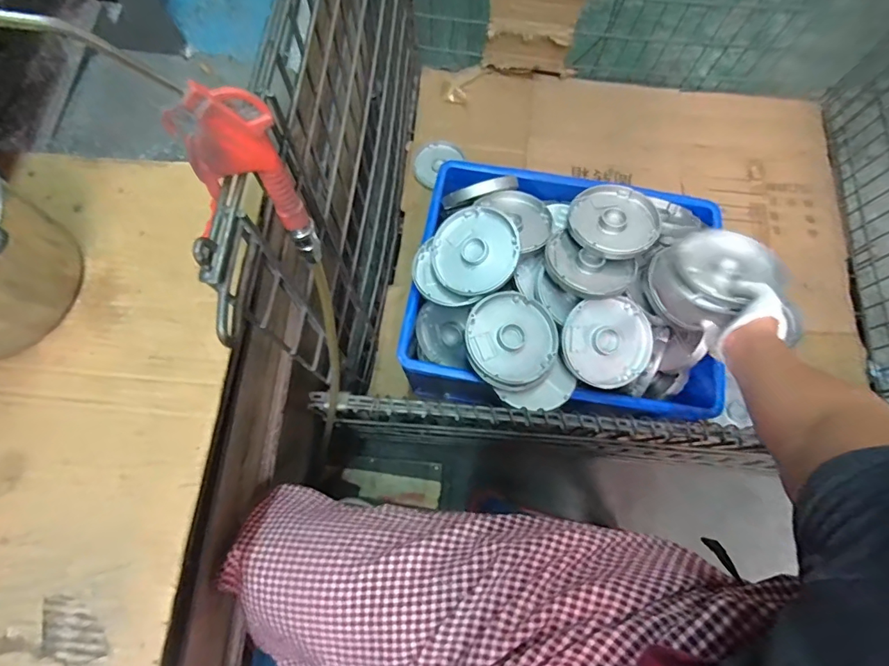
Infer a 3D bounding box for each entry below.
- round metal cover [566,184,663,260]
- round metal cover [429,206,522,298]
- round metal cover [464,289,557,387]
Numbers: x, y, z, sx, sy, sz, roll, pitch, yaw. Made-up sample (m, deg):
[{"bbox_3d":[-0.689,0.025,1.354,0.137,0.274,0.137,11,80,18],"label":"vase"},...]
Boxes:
[{"bbox_3d":[0.270,-0.182,0.725,0.141,0.030,0.139,0,72,-1],"label":"round metal cover"},{"bbox_3d":[0.047,-0.130,0.709,0.136,0.009,0.141,-4,79,22],"label":"round metal cover"},{"bbox_3d":[0.102,0.007,0.687,0.136,0.021,0.137,0,73,-1],"label":"round metal cover"}]

